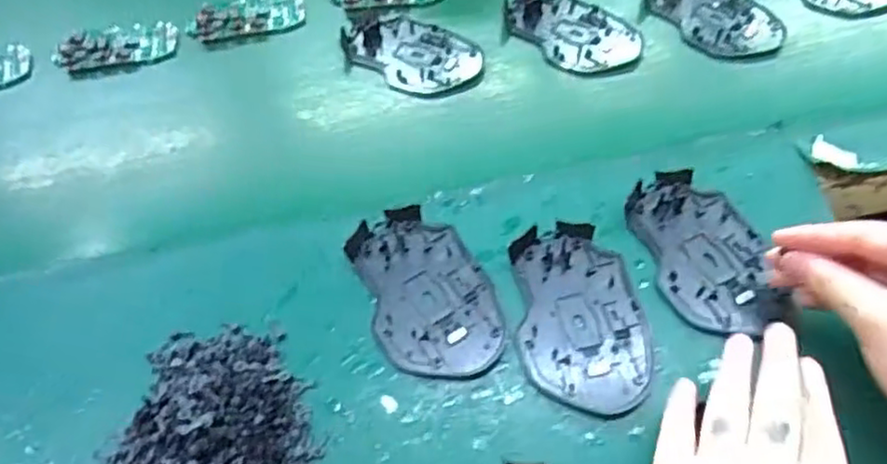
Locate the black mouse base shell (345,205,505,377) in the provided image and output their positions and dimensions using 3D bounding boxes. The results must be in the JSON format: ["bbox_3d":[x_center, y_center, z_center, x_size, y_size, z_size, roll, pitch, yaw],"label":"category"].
[{"bbox_3d":[-0.010,0.034,0.403,0.071,0.009,0.113,-19,57,-9],"label":"black mouse base shell"}]

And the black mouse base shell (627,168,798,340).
[{"bbox_3d":[0.159,0.010,0.408,0.068,0.009,0.108,-13,57,-6],"label":"black mouse base shell"}]

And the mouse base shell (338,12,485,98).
[{"bbox_3d":[-0.028,-0.145,0.534,0.117,0.011,0.072,21,60,16],"label":"mouse base shell"}]

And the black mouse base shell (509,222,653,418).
[{"bbox_3d":[0.079,0.046,0.388,0.071,0.009,0.113,-2,56,1],"label":"black mouse base shell"}]

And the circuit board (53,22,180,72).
[{"bbox_3d":[-0.268,-0.155,0.554,0.094,0.015,0.045,-7,56,-2],"label":"circuit board"}]

